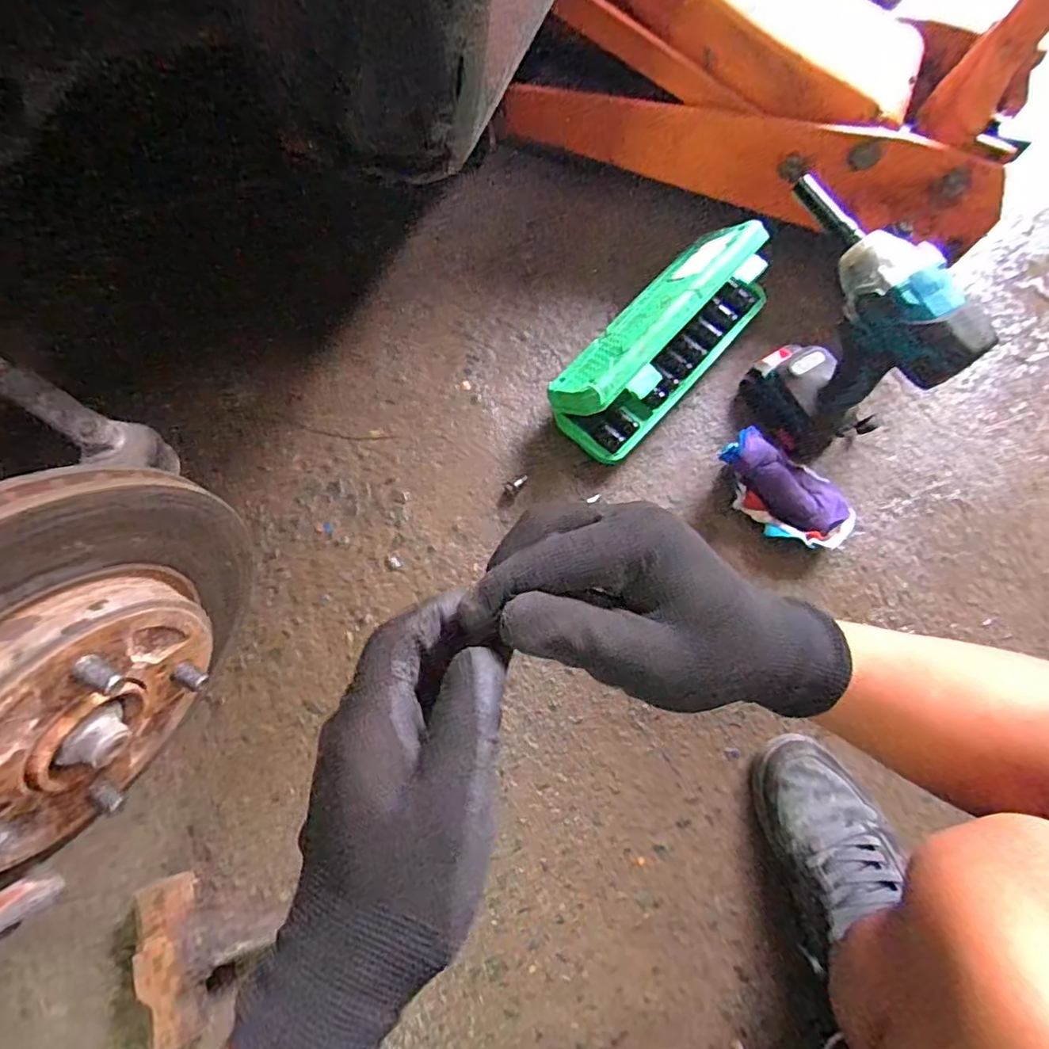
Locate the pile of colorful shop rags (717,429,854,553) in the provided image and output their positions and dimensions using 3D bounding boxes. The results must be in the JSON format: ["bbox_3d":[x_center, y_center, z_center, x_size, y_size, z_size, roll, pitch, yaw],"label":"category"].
[{"bbox_3d":[0.280,-0.038,0.617,0.156,0.059,0.095,38,79,8],"label":"pile of colorful shop rags"}]

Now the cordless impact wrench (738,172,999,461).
[{"bbox_3d":[0.282,-0.181,0.560,0.068,0.236,0.200,-18,77,-5],"label":"cordless impact wrench"}]

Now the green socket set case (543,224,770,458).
[{"bbox_3d":[0.150,-0.203,0.634,0.106,0.108,0.275,42,79,9],"label":"green socket set case"}]

